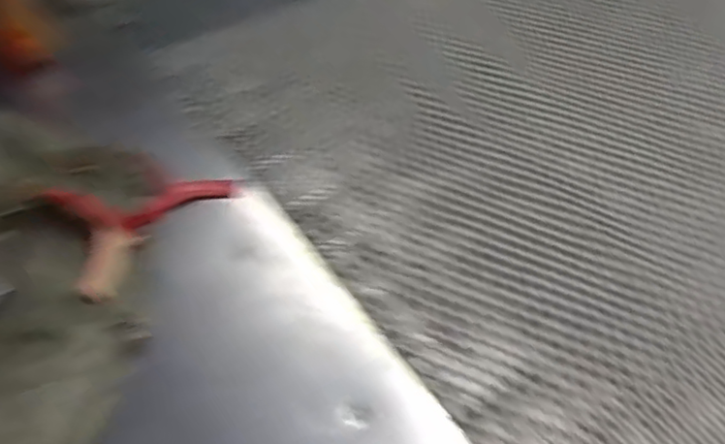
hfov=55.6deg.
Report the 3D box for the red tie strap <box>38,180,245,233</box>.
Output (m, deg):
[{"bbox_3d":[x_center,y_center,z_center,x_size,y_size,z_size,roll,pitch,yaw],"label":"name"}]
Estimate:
[{"bbox_3d":[-0.196,-0.017,0.634,0.169,0.023,0.039,-10,48,-29],"label":"red tie strap"}]

